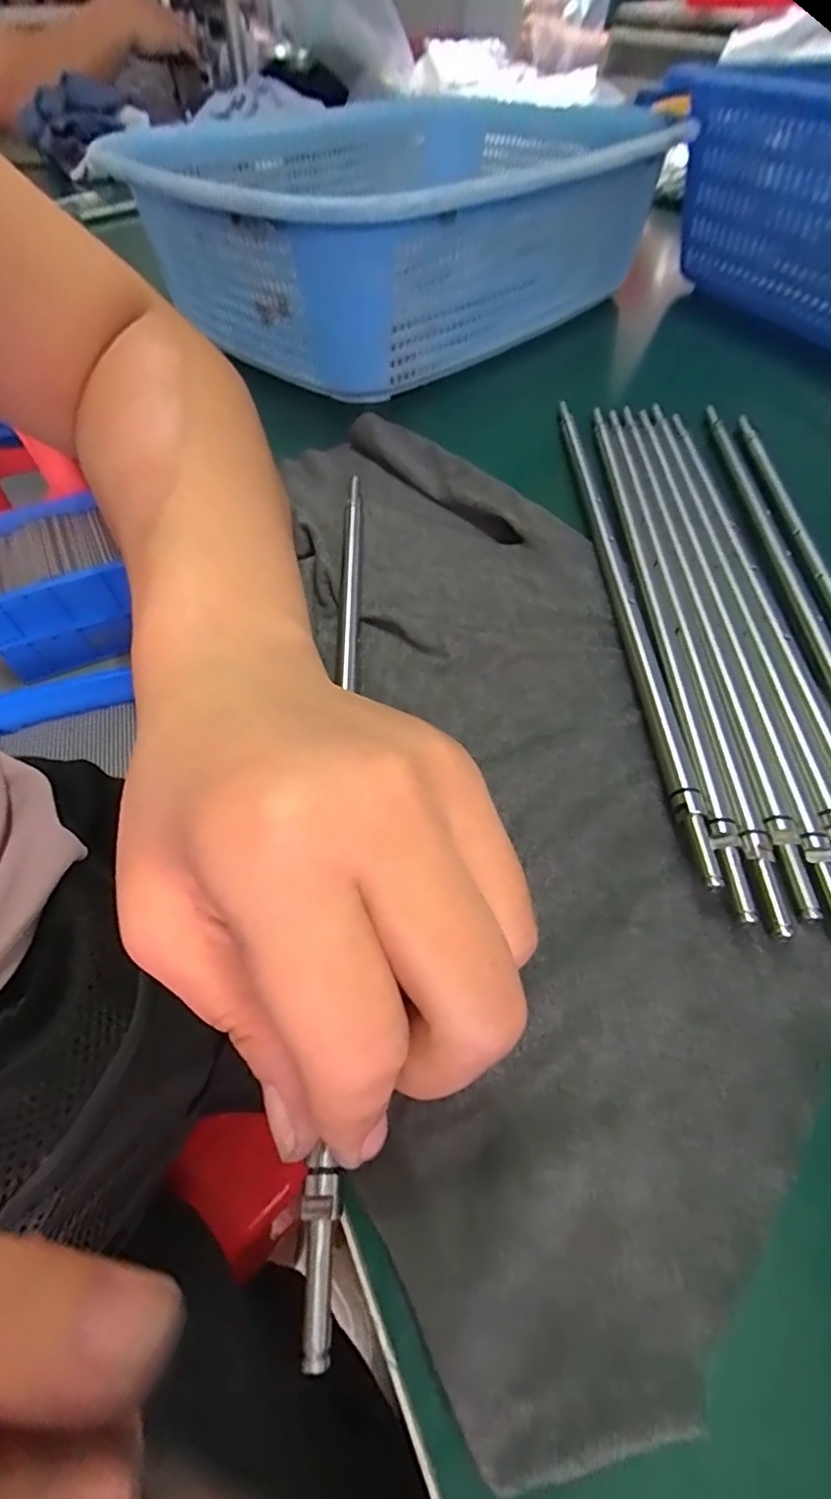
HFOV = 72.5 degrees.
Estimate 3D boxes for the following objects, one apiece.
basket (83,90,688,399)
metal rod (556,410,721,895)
[{"bbox_3d":[-0.003,-0.310,0.342,0.276,0.084,0.204,-35,62,-21],"label":"basket"},{"bbox_3d":[0.075,-0.066,0.214,0.006,0.009,0.248,0,55,0],"label":"metal rod"}]

